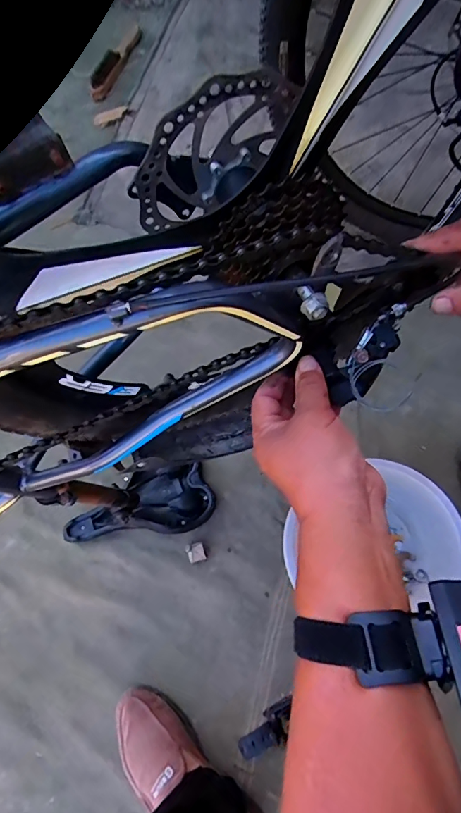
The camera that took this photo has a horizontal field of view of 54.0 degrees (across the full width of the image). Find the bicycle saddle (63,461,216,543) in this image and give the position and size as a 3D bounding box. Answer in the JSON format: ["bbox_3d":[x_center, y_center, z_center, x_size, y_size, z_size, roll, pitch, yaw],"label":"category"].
[{"bbox_3d":[-0.155,0.171,0.745,0.254,0.062,0.107,-16,70,1],"label":"bicycle saddle"}]

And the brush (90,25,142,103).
[{"bbox_3d":[-0.286,-0.871,1.125,0.054,0.035,0.272,17,74,12],"label":"brush"}]

